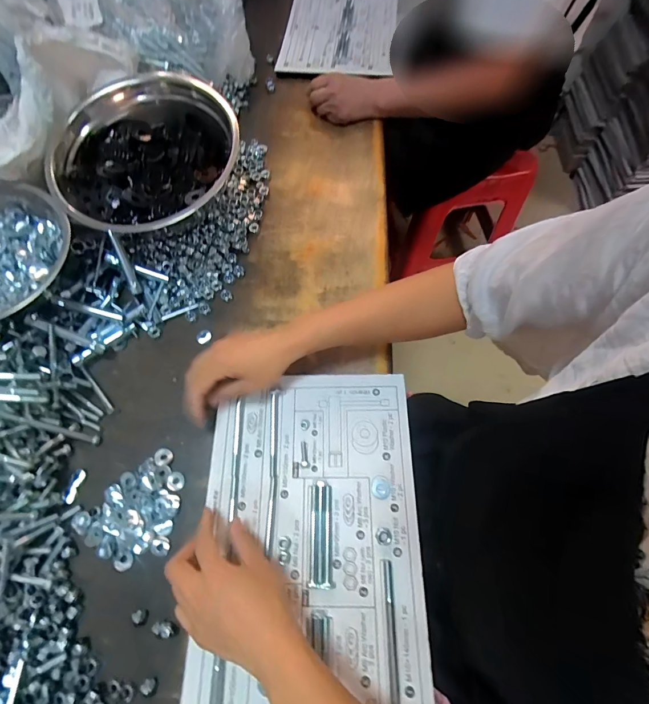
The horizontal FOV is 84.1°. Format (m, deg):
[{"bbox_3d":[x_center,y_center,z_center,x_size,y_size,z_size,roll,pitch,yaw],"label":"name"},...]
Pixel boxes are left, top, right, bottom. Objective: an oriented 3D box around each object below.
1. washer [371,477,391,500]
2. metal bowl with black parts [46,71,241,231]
[{"bbox_3d":[0.065,0.156,0.412,0.021,0.004,0.023,-1,67,2],"label":"washer"},{"bbox_3d":[-0.242,-0.261,0.475,0.202,0.090,0.235,41,73,16],"label":"metal bowl with black parts"}]

